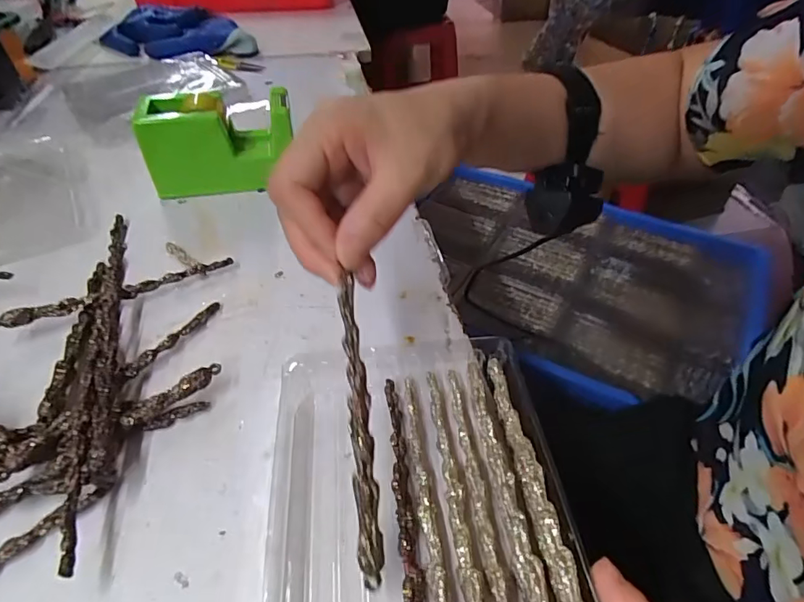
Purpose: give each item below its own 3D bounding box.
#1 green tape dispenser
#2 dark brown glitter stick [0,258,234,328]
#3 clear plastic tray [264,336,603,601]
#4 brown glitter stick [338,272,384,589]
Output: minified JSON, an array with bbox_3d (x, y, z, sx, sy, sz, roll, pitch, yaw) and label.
[{"bbox_3d":[-0.165,-0.144,0.446,0.129,0.079,0.044,-9,46,-10],"label":"green tape dispenser"},{"bbox_3d":[-0.201,-0.007,0.350,0.154,0.019,0.010,-21,49,-20],"label":"dark brown glitter stick"},{"bbox_3d":[0.006,0.095,0.249,0.145,0.028,0.187,-5,46,-5],"label":"clear plastic tray"},{"bbox_3d":[-0.020,0.056,0.228,0.010,0.006,0.138,-5,75,-6],"label":"brown glitter stick"}]

